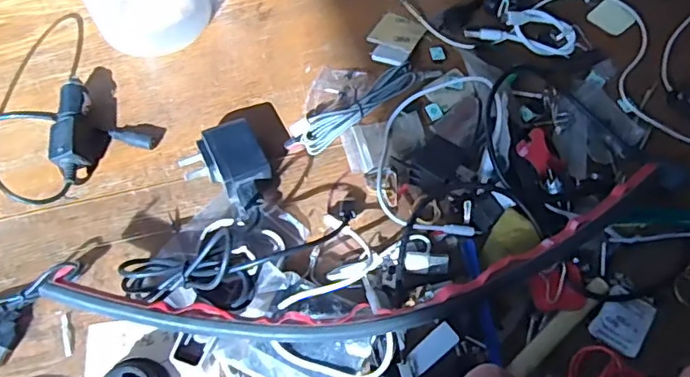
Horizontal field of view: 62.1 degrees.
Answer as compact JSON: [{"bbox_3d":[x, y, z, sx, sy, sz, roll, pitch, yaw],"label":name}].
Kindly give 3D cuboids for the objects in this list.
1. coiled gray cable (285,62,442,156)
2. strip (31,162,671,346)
[{"bbox_3d":[0.014,-0.062,0.418,0.126,0.016,0.021,-35,66,-15],"label":"coiled gray cable"},{"bbox_3d":[0.025,0.048,0.344,0.381,0.039,0.072,-9,62,-3],"label":"strip"}]

